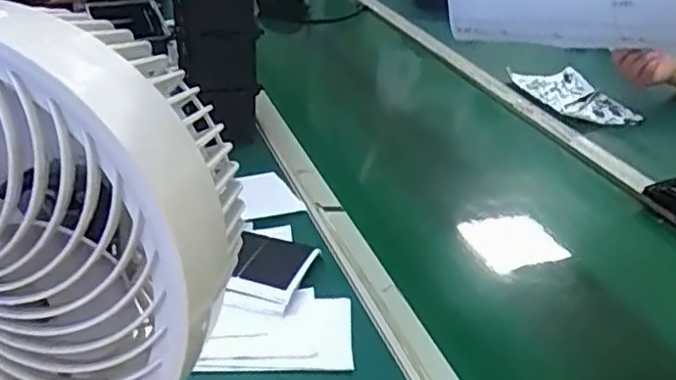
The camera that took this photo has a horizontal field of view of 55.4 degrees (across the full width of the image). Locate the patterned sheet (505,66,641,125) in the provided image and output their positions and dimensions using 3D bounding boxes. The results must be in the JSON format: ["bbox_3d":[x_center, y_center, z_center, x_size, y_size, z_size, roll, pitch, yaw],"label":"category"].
[{"bbox_3d":[0.433,-0.176,1.185,0.160,0.012,0.237,-4,32,-14],"label":"patterned sheet"}]

